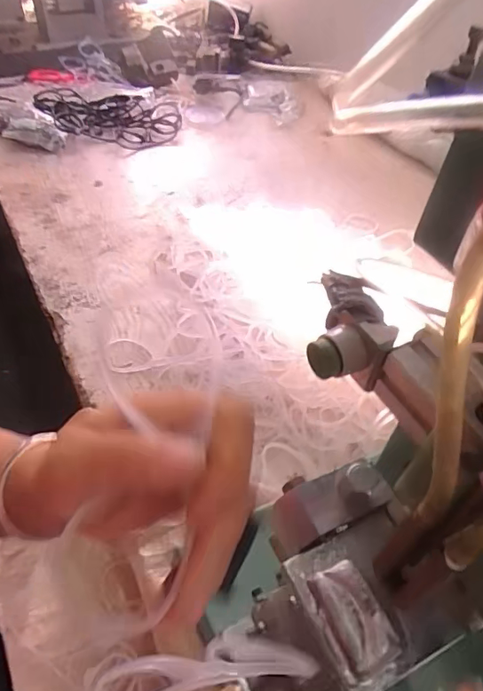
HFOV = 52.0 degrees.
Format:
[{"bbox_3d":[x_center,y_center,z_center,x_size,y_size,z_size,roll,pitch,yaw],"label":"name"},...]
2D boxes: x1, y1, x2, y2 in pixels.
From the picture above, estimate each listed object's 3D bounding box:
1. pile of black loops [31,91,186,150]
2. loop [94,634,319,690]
[{"bbox_3d":[-0.274,-0.480,1.048,0.290,0.068,0.146,-4,48,-8],"label":"pile of black loops"},{"bbox_3d":[-0.026,0.195,0.295,0.135,0.052,0.021,-18,47,9],"label":"loop"}]

